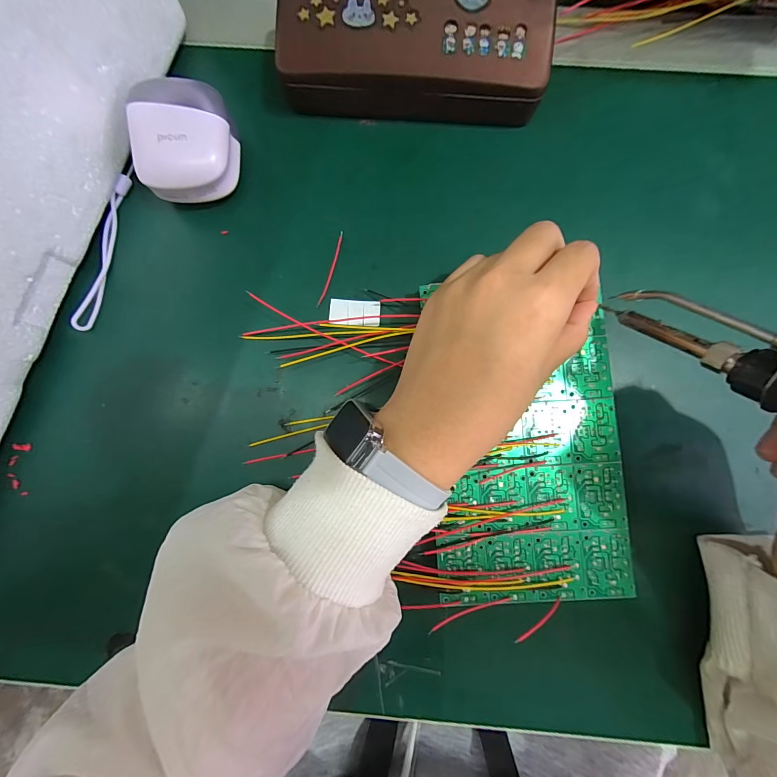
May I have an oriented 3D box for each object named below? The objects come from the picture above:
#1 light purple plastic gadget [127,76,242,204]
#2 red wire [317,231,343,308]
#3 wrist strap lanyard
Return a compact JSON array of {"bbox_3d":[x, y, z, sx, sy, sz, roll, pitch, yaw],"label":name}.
[{"bbox_3d":[-0.115,-0.141,0.204,0.053,0.038,0.064,6,85,1],"label":"light purple plastic gadget"},{"bbox_3d":[-0.035,-0.073,0.213,0.004,0.004,0.048,16,85,2],"label":"red wire"},{"bbox_3d":[-0.173,-0.083,0.215,0.007,0.010,0.097,12,85,2],"label":"wrist strap lanyard"}]

